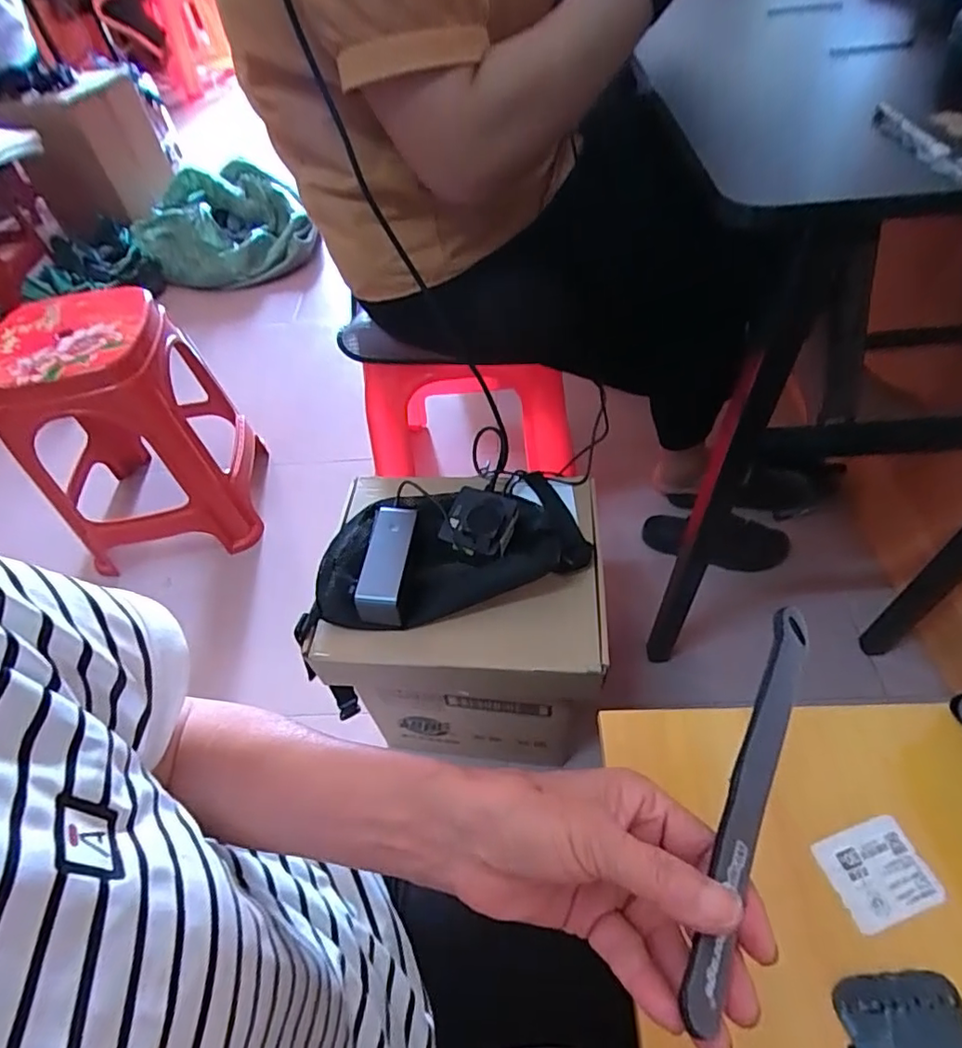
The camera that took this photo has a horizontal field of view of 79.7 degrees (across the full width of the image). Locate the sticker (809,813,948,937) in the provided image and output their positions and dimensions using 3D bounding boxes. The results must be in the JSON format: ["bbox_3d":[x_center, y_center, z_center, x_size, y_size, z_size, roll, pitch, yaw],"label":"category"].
[{"bbox_3d":[0.241,0.211,0.350,0.059,0.006,0.049,-17,52,-8],"label":"sticker"}]

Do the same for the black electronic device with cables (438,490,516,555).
[{"bbox_3d":[-0.003,-0.006,0.662,0.076,0.016,0.079,10,53,14],"label":"black electronic device with cables"}]

